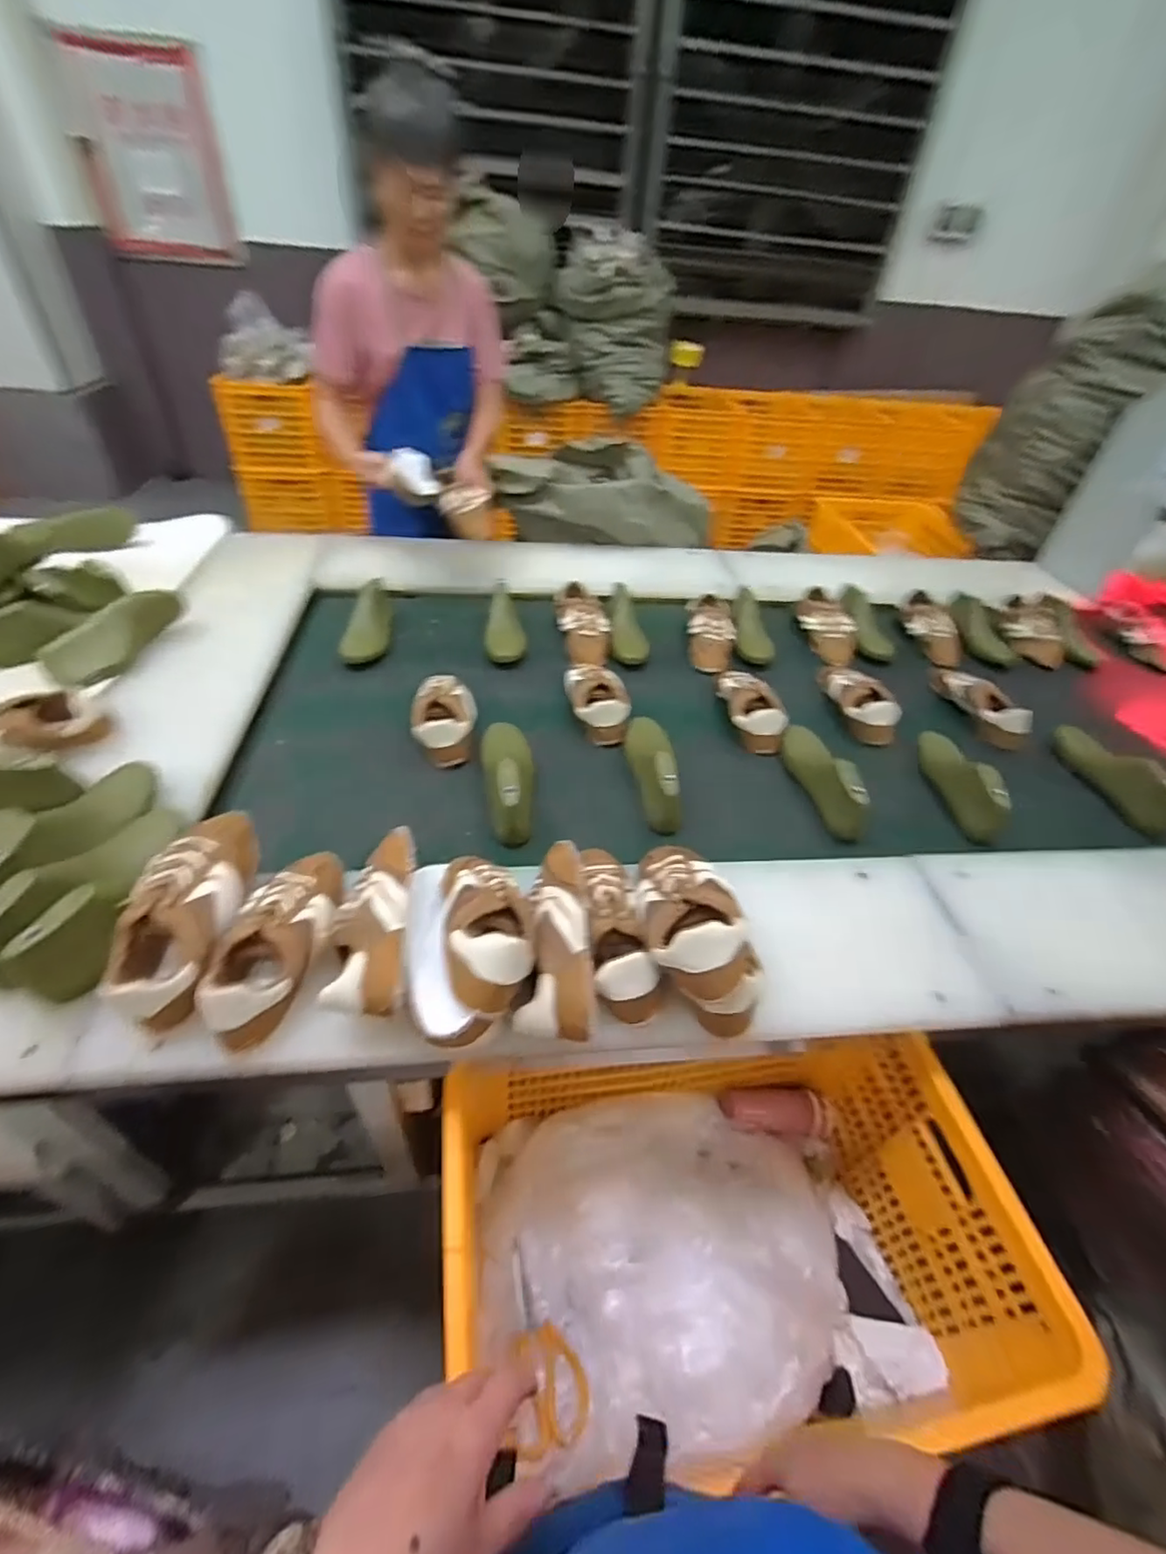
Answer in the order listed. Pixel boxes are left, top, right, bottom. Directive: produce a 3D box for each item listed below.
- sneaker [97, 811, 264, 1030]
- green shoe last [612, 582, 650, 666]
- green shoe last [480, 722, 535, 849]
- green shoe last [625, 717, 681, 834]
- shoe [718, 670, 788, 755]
[{"bbox_3d":[-0.432,0.142,0.680,0.101,0.105,0.245,3,43,-2],"label":"sneaker"},{"bbox_3d":[0.091,-0.340,1.345,0.083,0.053,0.247,-1,59,-9],"label":"green shoe last"},{"bbox_3d":[-0.117,-0.020,0.966,0.075,0.088,0.251,-3,44,-8],"label":"green shoe last"},{"bbox_3d":[0.114,-0.026,1.007,0.069,0.082,0.252,0,43,-5],"label":"green shoe last"},{"bbox_3d":[0.312,-0.137,1.165,0.085,0.082,0.212,2,43,-3],"label":"shoe"}]

